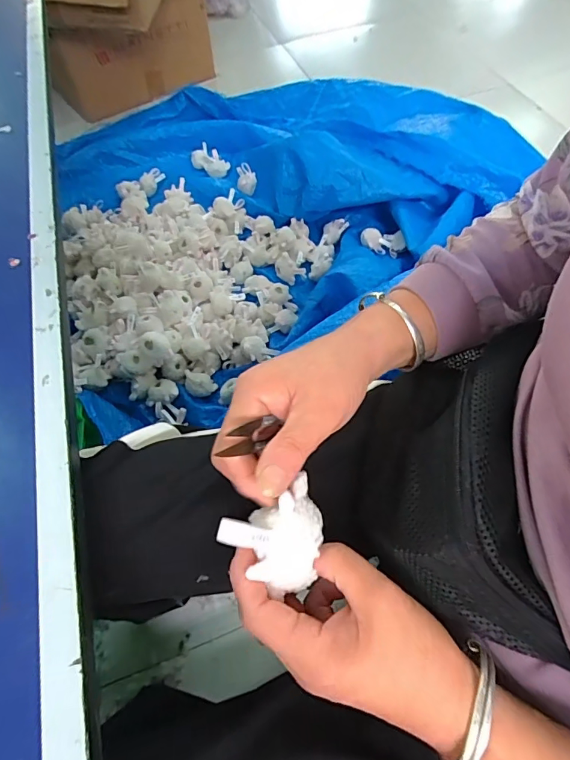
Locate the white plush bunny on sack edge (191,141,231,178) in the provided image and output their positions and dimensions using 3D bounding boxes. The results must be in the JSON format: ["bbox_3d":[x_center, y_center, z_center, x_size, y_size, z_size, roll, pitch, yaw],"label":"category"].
[{"bbox_3d":[-0.217,-0.626,1.276,0.115,0.055,0.073,31,64,19],"label":"white plush bunny on sack edge"}]

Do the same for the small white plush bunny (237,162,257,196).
[{"bbox_3d":[-0.100,-0.523,1.172,0.051,0.043,0.081,1,59,2],"label":"small white plush bunny"}]

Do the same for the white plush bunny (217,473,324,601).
[{"bbox_3d":[0.000,0.094,0.262,0.058,0.039,0.049,-29,62,-15],"label":"white plush bunny"}]

